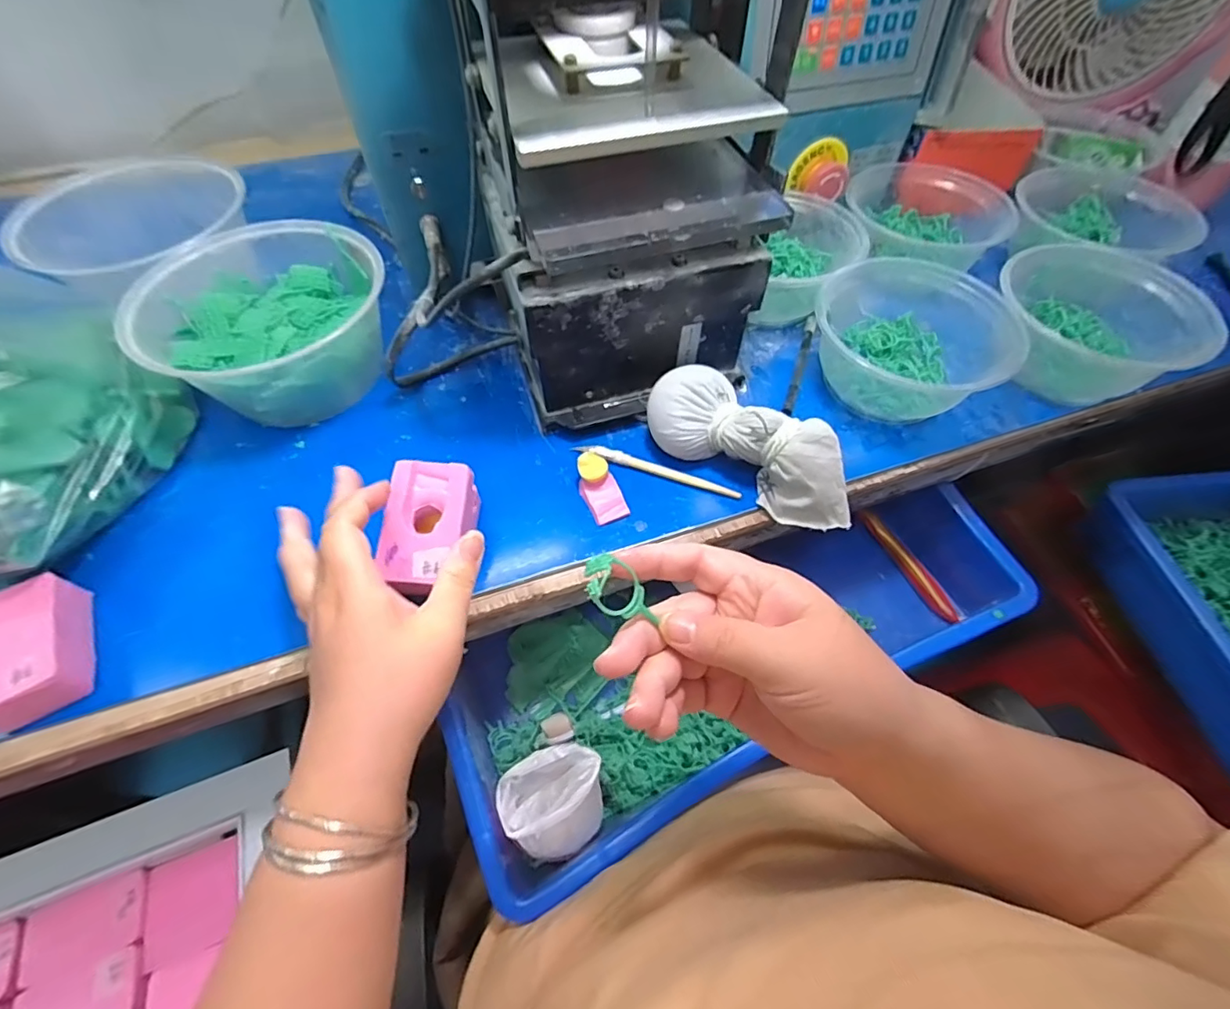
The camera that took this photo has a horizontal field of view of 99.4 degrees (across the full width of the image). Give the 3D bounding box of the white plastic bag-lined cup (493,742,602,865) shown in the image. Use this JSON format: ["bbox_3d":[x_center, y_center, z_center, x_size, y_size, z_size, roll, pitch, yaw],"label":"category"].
[{"bbox_3d":[-0.034,0.179,0.313,0.058,0.067,0.051,-27,61,-17],"label":"white plastic bag-lined cup"}]

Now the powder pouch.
[{"bbox_3d":[0.090,-0.040,0.343,0.147,0.050,0.054,28,61,17],"label":"powder pouch"}]

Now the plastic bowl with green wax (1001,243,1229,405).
[{"bbox_3d":[0.349,-0.130,0.388,0.131,0.058,0.120,0,57,0],"label":"plastic bowl with green wax"}]

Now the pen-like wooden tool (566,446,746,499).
[{"bbox_3d":[0.028,-0.025,0.360,0.118,0.006,0.011,16,58,10],"label":"pen-like wooden tool"}]

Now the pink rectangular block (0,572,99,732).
[{"bbox_3d":[-0.316,0.079,0.281,0.045,0.032,0.071,-27,61,-17],"label":"pink rectangular block"}]

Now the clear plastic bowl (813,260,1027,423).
[{"bbox_3d":[0.214,-0.120,0.388,0.126,0.062,0.138,0,57,0],"label":"clear plastic bowl"}]

